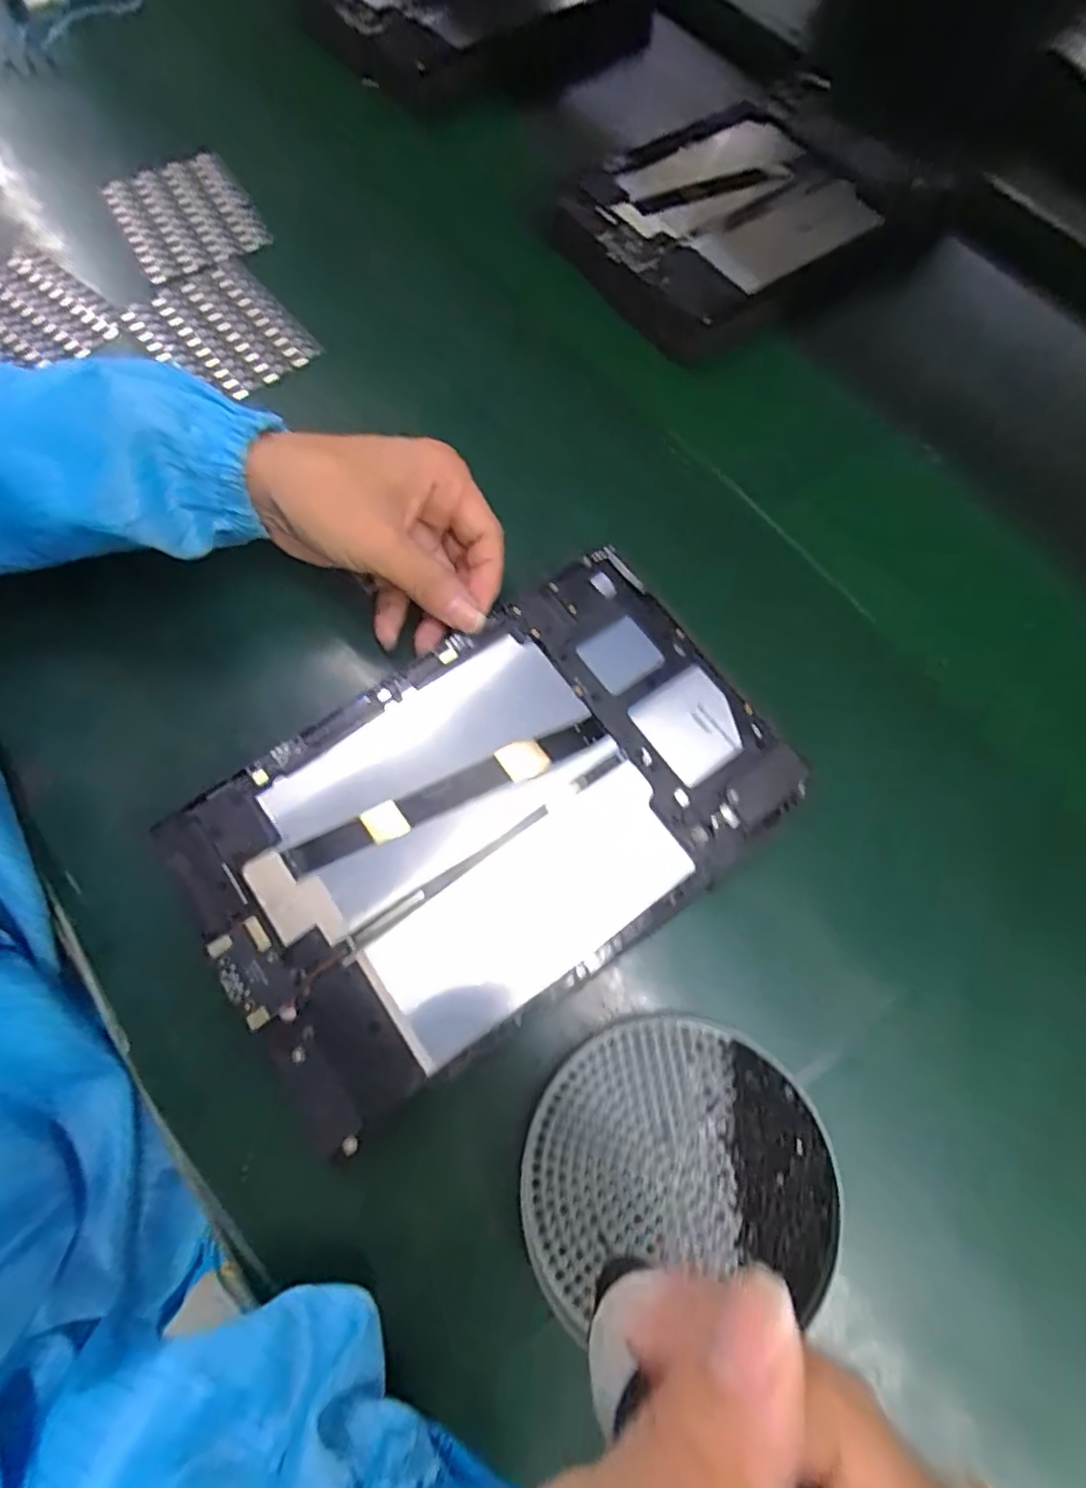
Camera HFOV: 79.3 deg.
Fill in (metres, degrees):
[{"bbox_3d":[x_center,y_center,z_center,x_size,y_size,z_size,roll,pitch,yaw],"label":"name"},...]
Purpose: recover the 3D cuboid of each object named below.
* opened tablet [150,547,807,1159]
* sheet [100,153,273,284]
[{"bbox_3d":[-0.020,0.028,0.273,0.235,0.013,0.149,-32,74,-14],"label":"opened tablet"},{"bbox_3d":[-0.230,-0.340,0.420,0.079,0.009,0.102,-27,73,-12],"label":"sheet"}]

